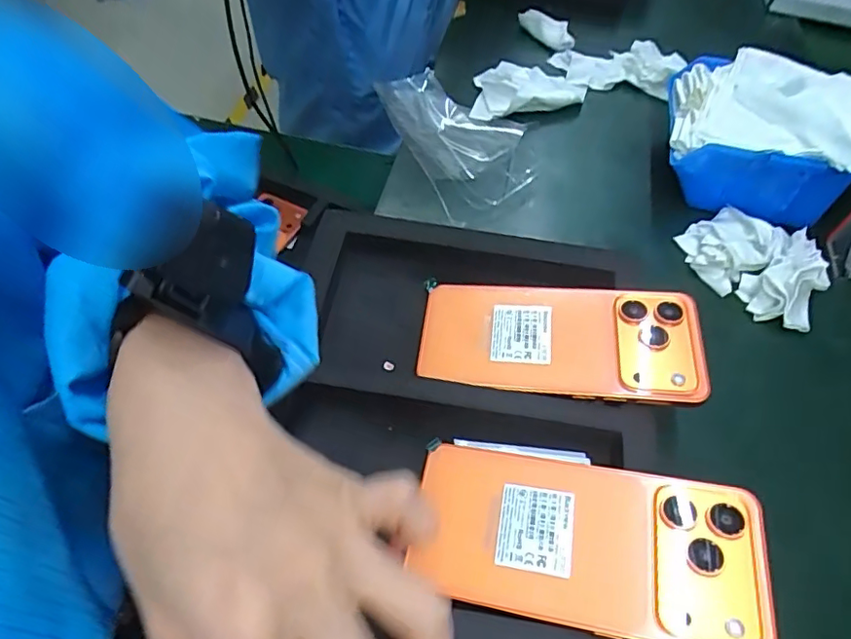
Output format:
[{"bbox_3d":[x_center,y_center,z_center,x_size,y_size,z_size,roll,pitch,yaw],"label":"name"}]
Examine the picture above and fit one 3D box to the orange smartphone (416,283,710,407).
[{"bbox_3d":[0.079,0.009,0.332,0.158,0.013,0.074,6,56,7],"label":"orange smartphone"}]

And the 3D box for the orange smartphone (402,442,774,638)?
[{"bbox_3d":[0.075,0.106,0.266,0.157,0.007,0.077,8,56,15],"label":"orange smartphone"}]

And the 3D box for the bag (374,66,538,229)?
[{"bbox_3d":[0.031,-0.158,0.484,0.110,0.035,0.169,-16,59,-15],"label":"bag"}]

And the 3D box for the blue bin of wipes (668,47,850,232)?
[{"bbox_3d":[0.262,-0.142,0.444,0.140,0.082,0.109,17,56,7],"label":"blue bin of wipes"}]

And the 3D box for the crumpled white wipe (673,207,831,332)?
[{"bbox_3d":[0.241,-0.044,0.409,0.099,0.030,0.074,39,61,20],"label":"crumpled white wipe"}]

